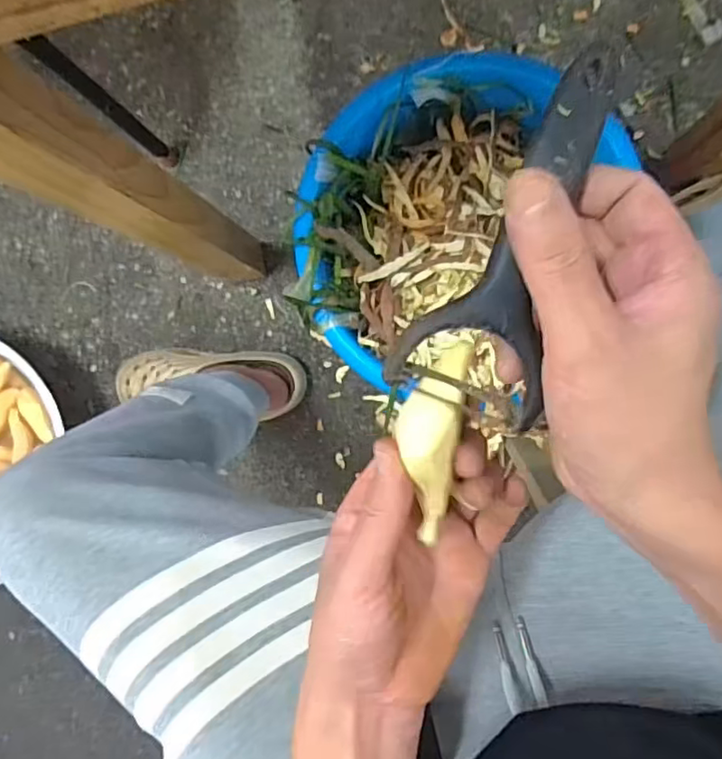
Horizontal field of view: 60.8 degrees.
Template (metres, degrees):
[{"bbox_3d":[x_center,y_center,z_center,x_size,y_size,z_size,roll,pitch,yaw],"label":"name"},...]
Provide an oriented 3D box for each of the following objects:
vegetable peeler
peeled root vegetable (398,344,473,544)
[{"bbox_3d":[0.058,-0.052,0.232,0.060,0.020,0.141,19,100,5],"label":"vegetable peeler"},{"bbox_3d":[0.029,0.028,0.262,0.026,0.022,0.087,6,116,6],"label":"peeled root vegetable"}]

